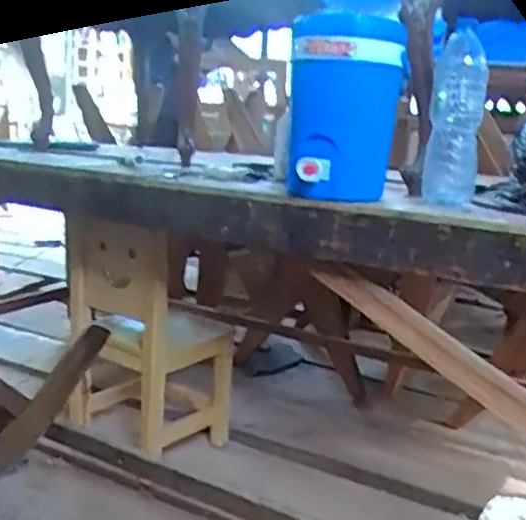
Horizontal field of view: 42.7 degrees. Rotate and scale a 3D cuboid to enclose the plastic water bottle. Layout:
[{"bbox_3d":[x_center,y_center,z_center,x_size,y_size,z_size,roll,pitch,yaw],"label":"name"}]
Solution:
[{"bbox_3d":[0.303,-0.219,1.061,0.078,0.247,0.083,6,12,9],"label":"plastic water bottle"}]

